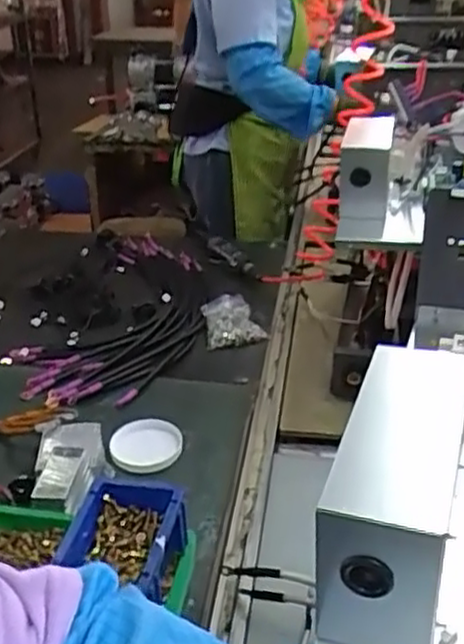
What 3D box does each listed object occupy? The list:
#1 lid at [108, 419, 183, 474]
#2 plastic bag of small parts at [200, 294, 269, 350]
[{"bbox_3d":[-0.123,0.177,1.003,0.101,0.021,0.101,-1,29,0],"label":"lid"},{"bbox_3d":[-0.003,-0.006,1.306,0.111,0.040,0.113,-10,30,-16],"label":"plastic bag of small parts"}]

